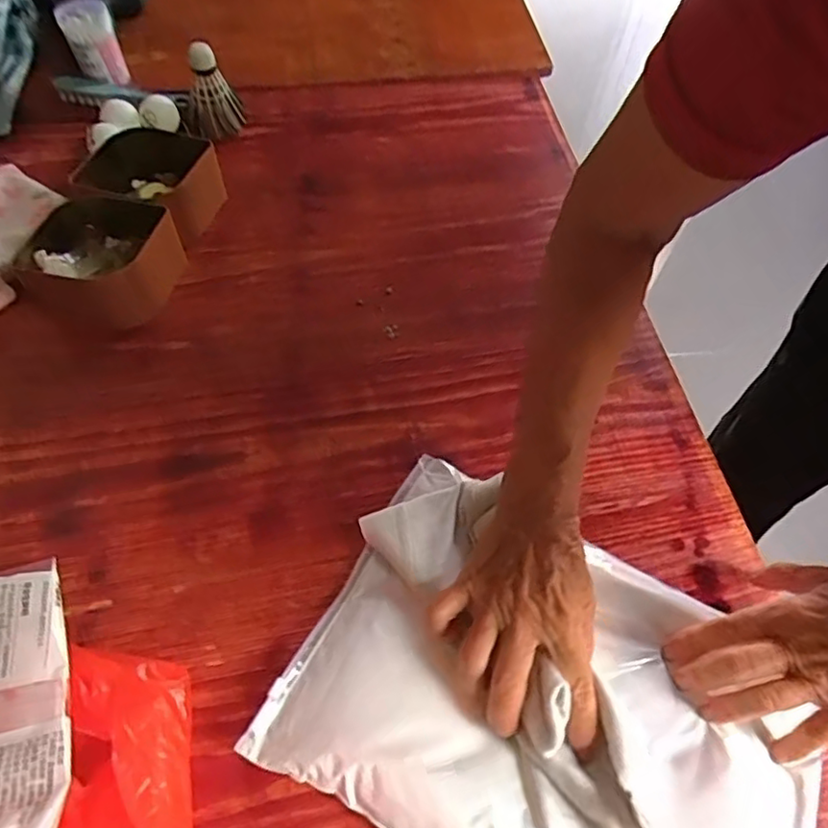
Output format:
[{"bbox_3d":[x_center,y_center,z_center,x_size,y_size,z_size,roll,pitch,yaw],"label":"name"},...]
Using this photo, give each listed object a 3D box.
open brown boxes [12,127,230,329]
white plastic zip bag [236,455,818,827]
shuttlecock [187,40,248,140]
[{"bbox_3d":[-0.259,-0.178,0.566,0.115,0.063,0.198,12,59,5],"label":"open brown boxes"},{"bbox_3d":[0.088,0.179,0.381,0.311,0.034,0.224,25,61,12],"label":"white plastic zip bag"},{"bbox_3d":[-0.214,-0.346,0.656,0.059,0.074,0.059,-16,61,-12],"label":"shuttlecock"}]

